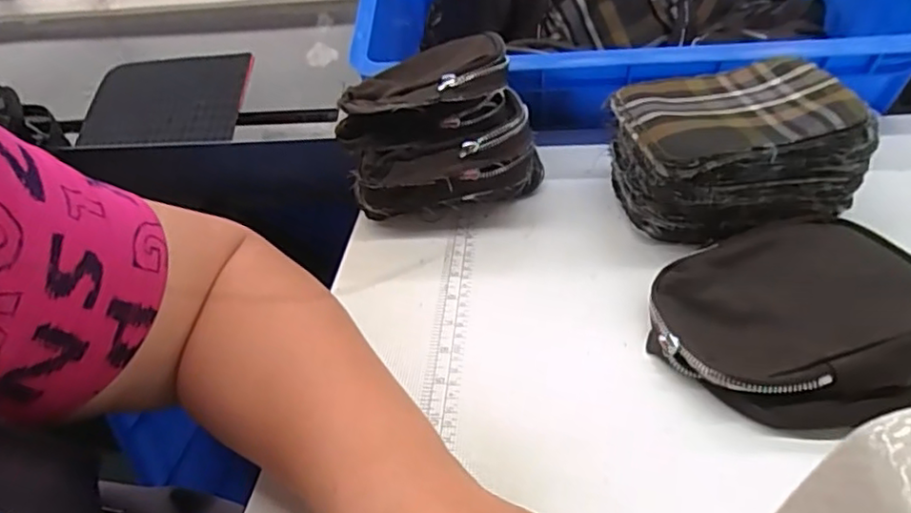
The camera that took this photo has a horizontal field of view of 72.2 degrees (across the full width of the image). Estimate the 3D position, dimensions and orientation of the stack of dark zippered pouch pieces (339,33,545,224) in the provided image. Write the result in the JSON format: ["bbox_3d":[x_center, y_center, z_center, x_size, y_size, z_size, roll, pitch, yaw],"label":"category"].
[{"bbox_3d":[-0.013,-0.102,0.519,0.157,0.109,0.131,-6,36,1],"label":"stack of dark zippered pouch pieces"}]

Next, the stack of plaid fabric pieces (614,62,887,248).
[{"bbox_3d":[0.201,-0.076,0.465,0.164,0.088,0.136,3,38,14],"label":"stack of plaid fabric pieces"}]

